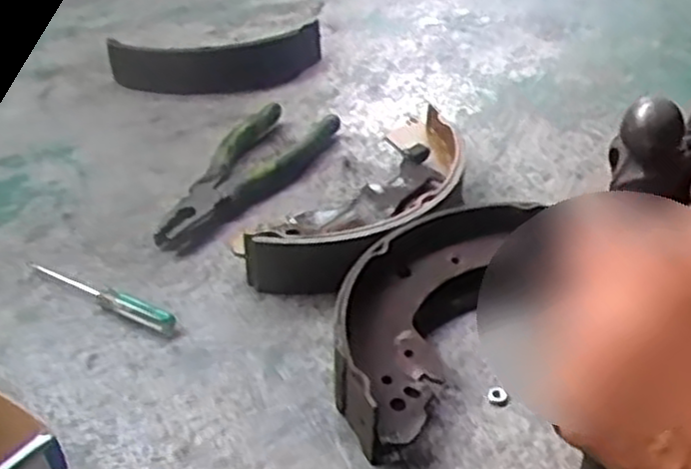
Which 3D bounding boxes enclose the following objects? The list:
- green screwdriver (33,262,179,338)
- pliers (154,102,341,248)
[{"bbox_3d":[-0.150,0.037,0.483,0.111,0.010,0.014,19,41,21],"label":"green screwdriver"},{"bbox_3d":[-0.074,-0.050,0.594,0.073,0.024,0.202,14,39,15],"label":"pliers"}]

